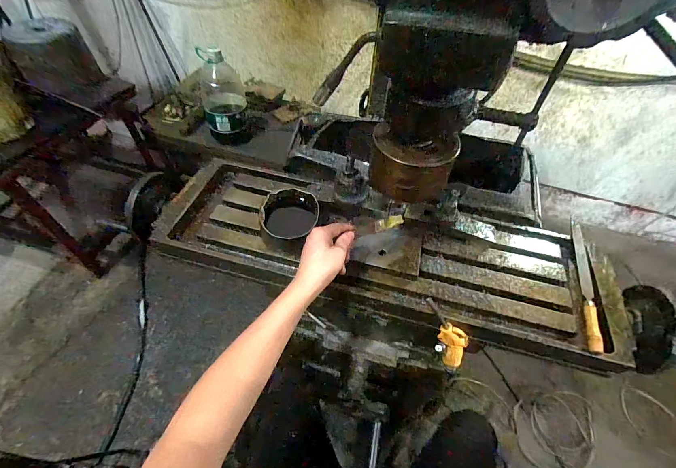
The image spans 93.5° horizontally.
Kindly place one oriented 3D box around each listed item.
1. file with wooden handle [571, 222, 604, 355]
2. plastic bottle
[{"bbox_3d":[0.437,0.078,0.559,0.020,0.019,0.276,18,53,10],"label":"file with wooden handle"},{"bbox_3d":[-0.481,-0.562,1.321,0.177,0.323,0.153,-8,53,-10],"label":"plastic bottle"}]

